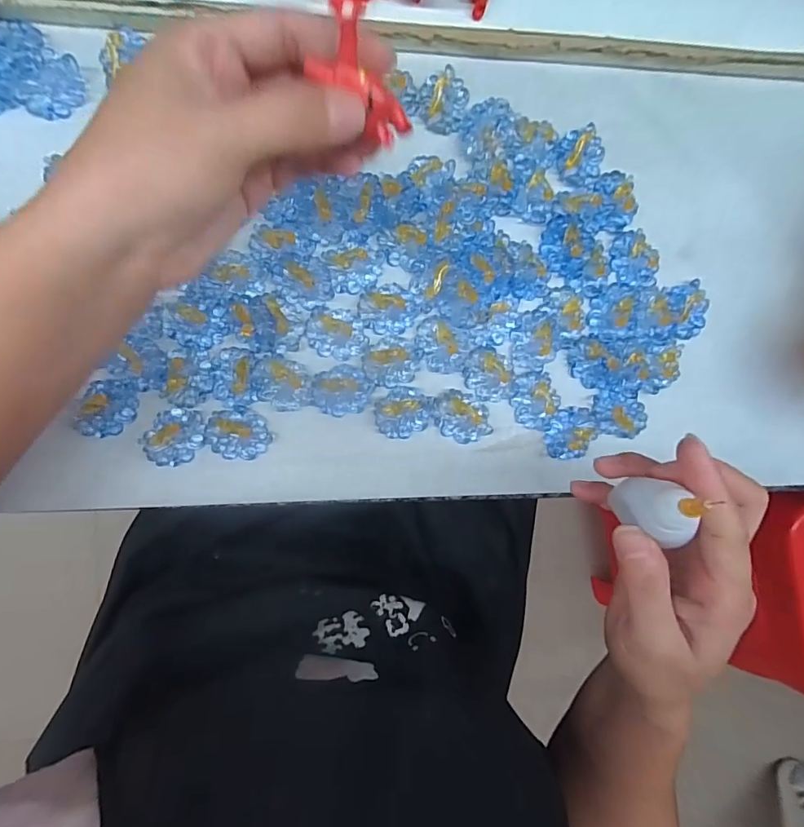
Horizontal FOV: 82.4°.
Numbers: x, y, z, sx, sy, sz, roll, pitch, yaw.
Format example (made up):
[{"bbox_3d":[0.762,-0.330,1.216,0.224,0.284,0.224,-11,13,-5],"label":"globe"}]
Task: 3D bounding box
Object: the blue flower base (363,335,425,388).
[{"bbox_3d":[-0.006,-0.032,0.283,0.033,0.009,0.031,0,90,-5],"label":"blue flower base"}]

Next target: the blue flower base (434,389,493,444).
[{"bbox_3d":[0.039,0.003,0.291,0.038,0.007,0.029,27,87,-4],"label":"blue flower base"}]

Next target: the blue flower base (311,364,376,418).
[{"bbox_3d":[-0.036,-0.014,0.281,0.037,0.010,0.030,-12,91,-5],"label":"blue flower base"}]

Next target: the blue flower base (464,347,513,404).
[{"bbox_3d":[0.056,-0.025,0.290,0.031,0.012,0.033,6,89,-5],"label":"blue flower base"}]

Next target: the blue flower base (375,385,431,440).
[{"bbox_3d":[0.001,0.000,0.287,0.033,0.007,0.031,0,90,-5],"label":"blue flower base"}]

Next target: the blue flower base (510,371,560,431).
[{"bbox_3d":[0.086,-0.008,0.295,0.030,0.004,0.036,4,89,-5],"label":"blue flower base"}]

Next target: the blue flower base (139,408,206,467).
[{"bbox_3d":[-0.135,0.014,0.273,0.029,0.006,0.036,38,87,-4],"label":"blue flower base"}]

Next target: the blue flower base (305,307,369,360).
[{"bbox_3d":[-0.040,-0.049,0.281,0.036,0.008,0.029,7,89,-5],"label":"blue flower base"}]

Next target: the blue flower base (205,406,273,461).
[{"bbox_3d":[-0.100,0.013,0.277,0.036,0.004,0.032,-14,91,-5],"label":"blue flower base"}]

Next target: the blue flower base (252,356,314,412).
[{"bbox_3d":[-0.072,-0.018,0.276,0.035,0.011,0.029,33,87,-4],"label":"blue flower base"}]

